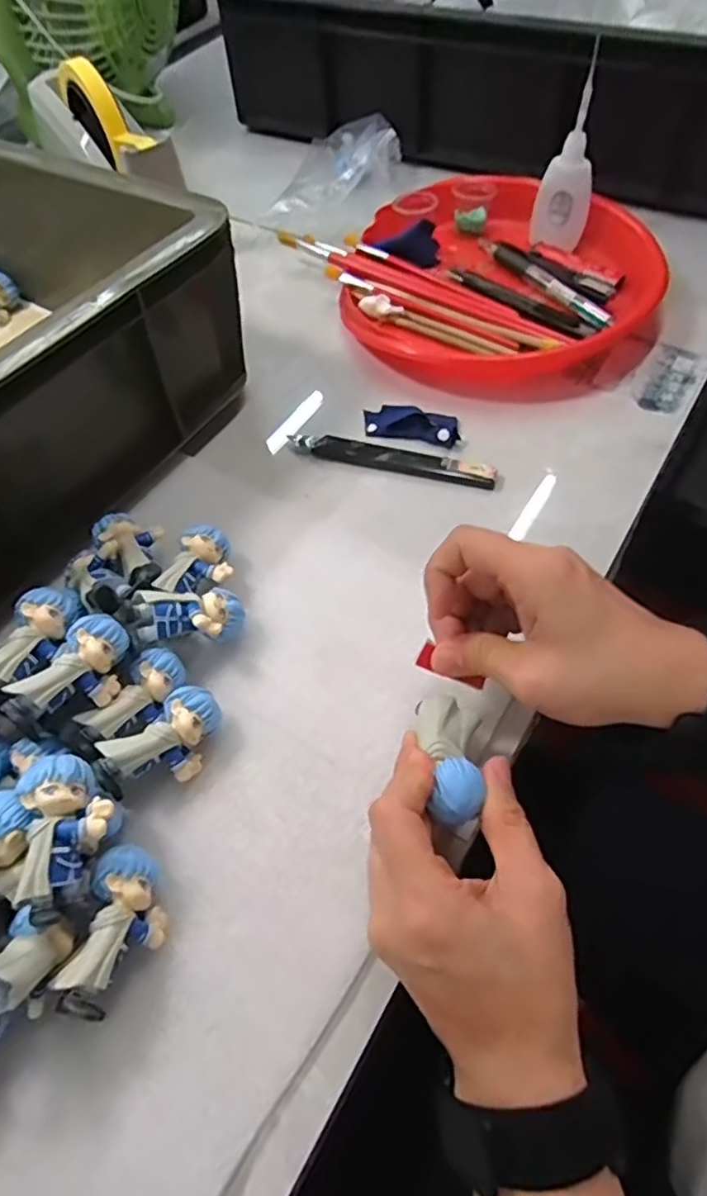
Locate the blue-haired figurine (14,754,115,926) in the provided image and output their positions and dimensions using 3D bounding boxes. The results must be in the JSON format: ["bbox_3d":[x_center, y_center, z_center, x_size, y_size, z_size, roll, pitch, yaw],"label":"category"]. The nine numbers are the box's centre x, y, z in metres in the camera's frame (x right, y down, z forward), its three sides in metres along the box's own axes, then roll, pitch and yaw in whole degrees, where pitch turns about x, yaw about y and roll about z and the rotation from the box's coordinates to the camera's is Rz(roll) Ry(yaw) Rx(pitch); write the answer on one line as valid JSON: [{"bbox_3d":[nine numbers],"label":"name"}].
[{"bbox_3d":[-0.115,0.094,0.259,0.033,0.020,0.059,-13,57,-6],"label":"blue-haired figurine"}]

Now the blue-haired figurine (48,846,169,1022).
[{"bbox_3d":[-0.095,0.136,0.264,0.027,0.032,0.061,7,58,7],"label":"blue-haired figurine"}]

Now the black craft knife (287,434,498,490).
[{"bbox_3d":[0.024,-0.093,0.427,0.139,0.007,0.019,13,59,10],"label":"black craft knife"}]

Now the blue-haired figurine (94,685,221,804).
[{"bbox_3d":[-0.089,0.071,0.307,0.061,0.031,0.030,-40,65,-21],"label":"blue-haired figurine"}]

